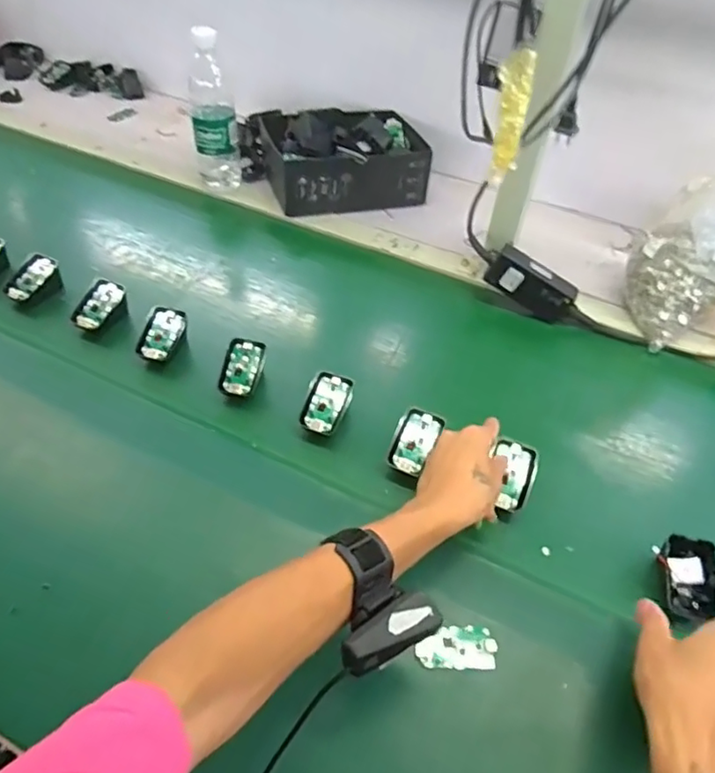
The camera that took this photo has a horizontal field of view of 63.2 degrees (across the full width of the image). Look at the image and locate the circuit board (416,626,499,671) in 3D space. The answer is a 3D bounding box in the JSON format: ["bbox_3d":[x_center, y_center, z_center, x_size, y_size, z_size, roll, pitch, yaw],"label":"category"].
[{"bbox_3d":[0.080,0.212,0.471,0.063,0.005,0.032,1,56,-3],"label":"circuit board"}]

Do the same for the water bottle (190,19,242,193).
[{"bbox_3d":[-0.217,-0.413,0.879,0.061,0.218,0.064,-4,47,-9],"label":"water bottle"}]

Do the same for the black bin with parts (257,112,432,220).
[{"bbox_3d":[-0.017,-0.373,0.953,0.249,0.092,0.180,-10,48,-14],"label":"black bin with parts"}]

